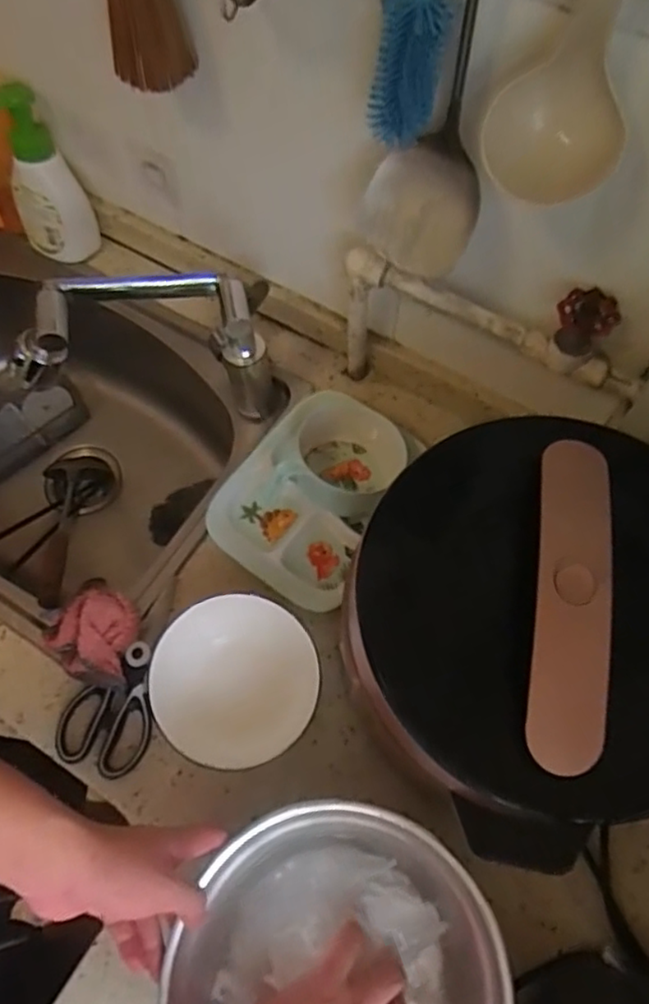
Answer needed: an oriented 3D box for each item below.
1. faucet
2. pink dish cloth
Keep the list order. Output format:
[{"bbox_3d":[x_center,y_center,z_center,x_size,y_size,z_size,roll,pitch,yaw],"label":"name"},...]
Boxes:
[{"bbox_3d":[-0.180,-0.161,0.711,0.261,0.189,0.109,-14,67,-6],"label":"faucet"},{"bbox_3d":[-0.234,0.126,0.640,0.089,0.062,0.084,10,67,5],"label":"pink dish cloth"}]

